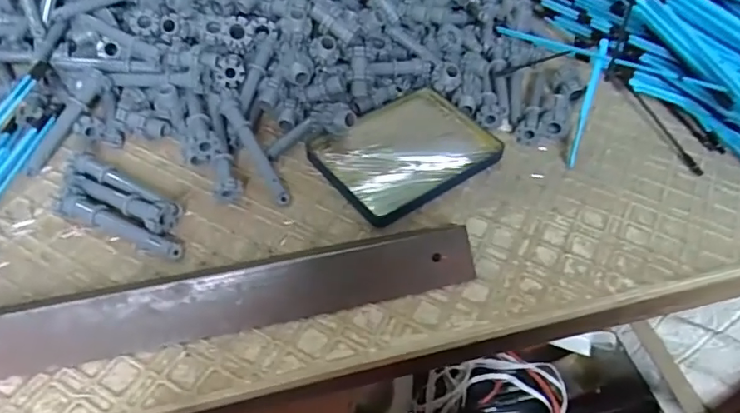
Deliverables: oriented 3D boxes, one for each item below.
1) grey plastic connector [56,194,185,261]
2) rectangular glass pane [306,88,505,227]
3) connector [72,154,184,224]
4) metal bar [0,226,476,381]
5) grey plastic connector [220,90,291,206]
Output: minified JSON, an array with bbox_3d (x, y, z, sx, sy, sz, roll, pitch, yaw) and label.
[{"bbox_3d":[-0.165,0.013,0.351,0.091,0.015,0.017,18,51,11],"label":"grey plastic connector"},{"bbox_3d":[0.027,-0.045,0.409,0.130,0.010,0.098,-31,58,-26],"label":"rectangular glass pane"},{"bbox_3d":[-0.171,-0.015,0.373,0.092,0.018,0.015,23,52,16],"label":"connector"},{"bbox_3d":[-0.091,0.048,0.316,0.309,0.030,0.048,-10,51,-11],"label":"metal bar"},{"bbox_3d":[-0.084,-0.042,0.387,0.015,0.013,0.094,-25,76,-22],"label":"grey plastic connector"}]

